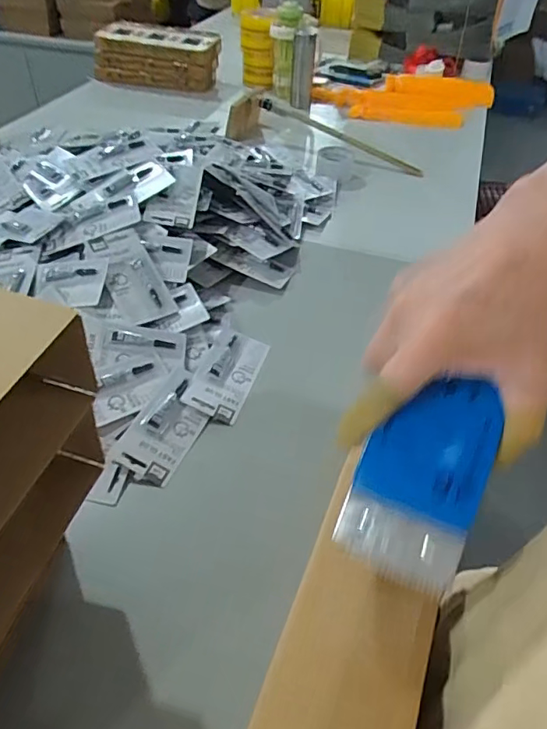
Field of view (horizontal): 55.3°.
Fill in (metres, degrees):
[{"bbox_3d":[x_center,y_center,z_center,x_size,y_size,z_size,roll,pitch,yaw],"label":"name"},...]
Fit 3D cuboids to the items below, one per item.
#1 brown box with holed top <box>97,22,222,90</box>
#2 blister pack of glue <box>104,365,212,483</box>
[{"bbox_3d":[-0.346,-0.908,1.545,0.353,0.128,0.155,12,45,9],"label":"brown box with holed top"},{"bbox_3d":[-0.133,0.077,0.656,0.076,0.010,0.152,30,53,2],"label":"blister pack of glue"}]

